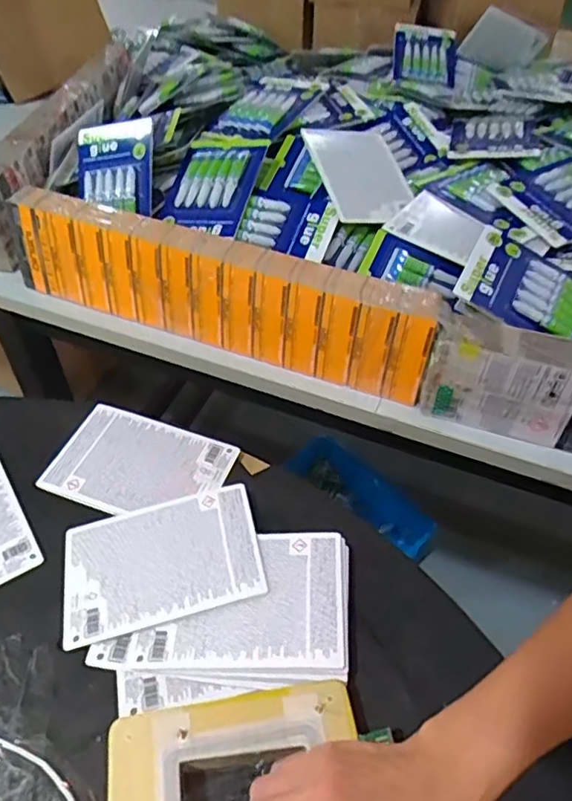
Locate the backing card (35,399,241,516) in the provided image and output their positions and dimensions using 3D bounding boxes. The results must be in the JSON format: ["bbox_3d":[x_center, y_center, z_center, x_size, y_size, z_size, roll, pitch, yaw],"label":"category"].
[{"bbox_3d":[-0.146,0.064,0.597,0.166,0.011,0.111,17,48,12],"label":"backing card"}]

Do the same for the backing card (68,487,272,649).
[{"bbox_3d":[-0.108,0.138,0.518,0.168,0.005,0.112,-14,48,-3],"label":"backing card"}]

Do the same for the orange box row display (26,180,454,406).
[{"bbox_3d":[-0.082,-0.129,0.693,0.516,0.119,0.065,19,51,15],"label":"orange box row display"}]

